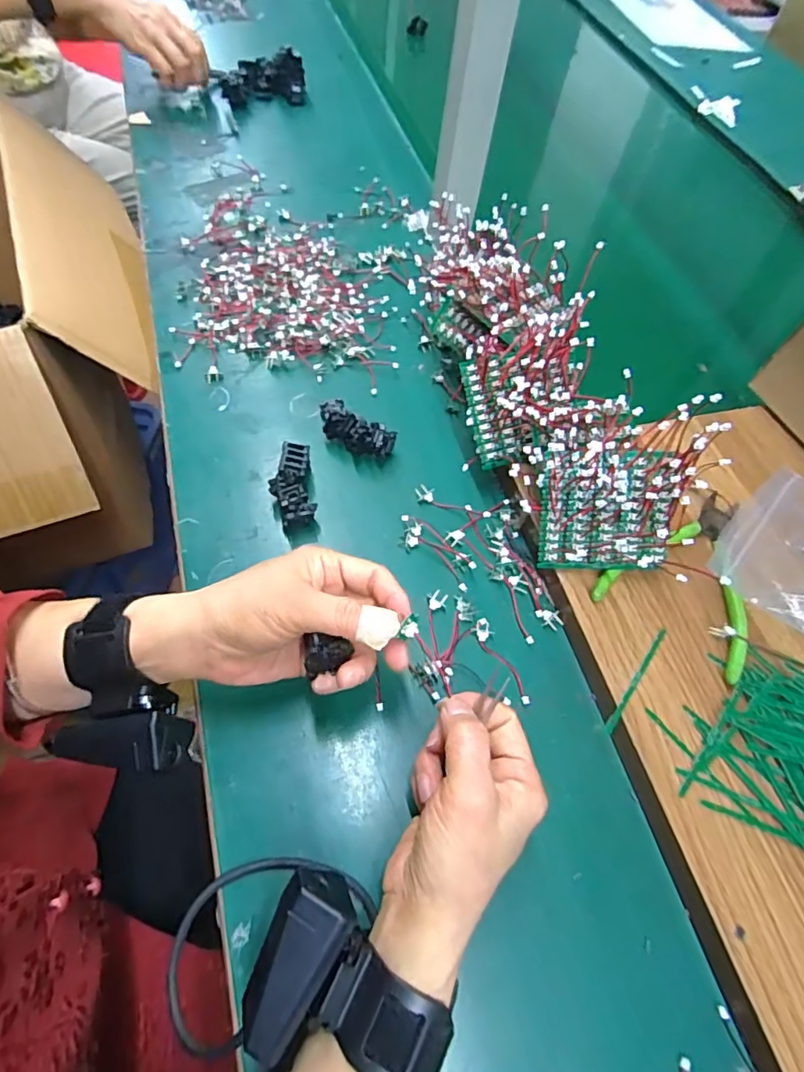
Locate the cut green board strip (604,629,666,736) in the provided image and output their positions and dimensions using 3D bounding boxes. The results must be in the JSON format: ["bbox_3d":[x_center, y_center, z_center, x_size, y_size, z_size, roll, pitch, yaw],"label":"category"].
[{"bbox_3d":[0.154,0.092,0.356,0.005,0.004,0.083,35,62,13],"label":"cut green board strip"}]

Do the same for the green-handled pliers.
[{"bbox_3d":[0.213,0.019,0.394,0.104,0.014,0.137,34,62,13],"label":"green-handled pliers"}]

